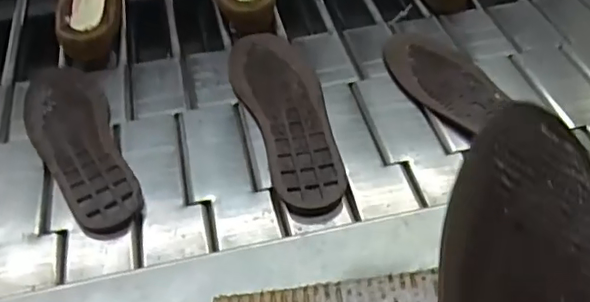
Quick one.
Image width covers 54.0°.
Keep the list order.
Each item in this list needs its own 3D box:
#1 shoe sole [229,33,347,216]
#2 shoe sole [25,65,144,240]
[{"bbox_3d":[-0.011,-0.045,0.607,0.084,0.014,0.268,-12,46,-9],"label":"shoe sole"},{"bbox_3d":[-0.219,-0.009,0.585,0.078,0.011,0.248,-21,48,-17],"label":"shoe sole"}]

